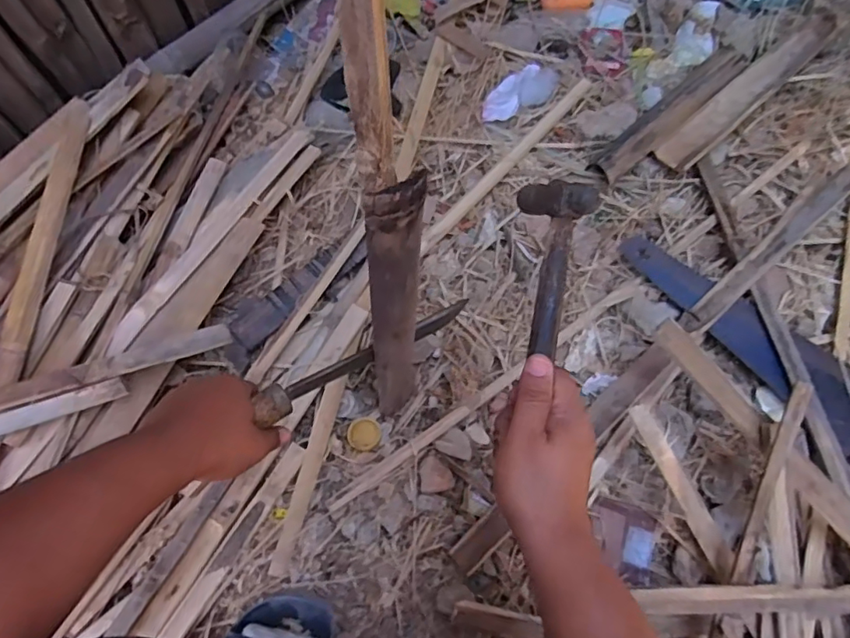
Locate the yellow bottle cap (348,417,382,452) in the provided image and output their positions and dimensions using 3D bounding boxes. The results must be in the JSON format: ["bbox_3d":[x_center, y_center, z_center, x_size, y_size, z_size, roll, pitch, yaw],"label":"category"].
[{"bbox_3d":[-0.073,0.138,0.668,0.038,0.006,0.040,2,67,-4],"label":"yellow bottle cap"}]

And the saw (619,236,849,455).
[{"bbox_3d":[0.461,0.056,0.670,0.125,0.033,0.496,-36,74,-17],"label":"saw"}]

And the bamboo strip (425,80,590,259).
[{"bbox_3d":[0.119,-0.222,0.782,0.019,0.013,0.368,40,70,12],"label":"bamboo strip"}]

